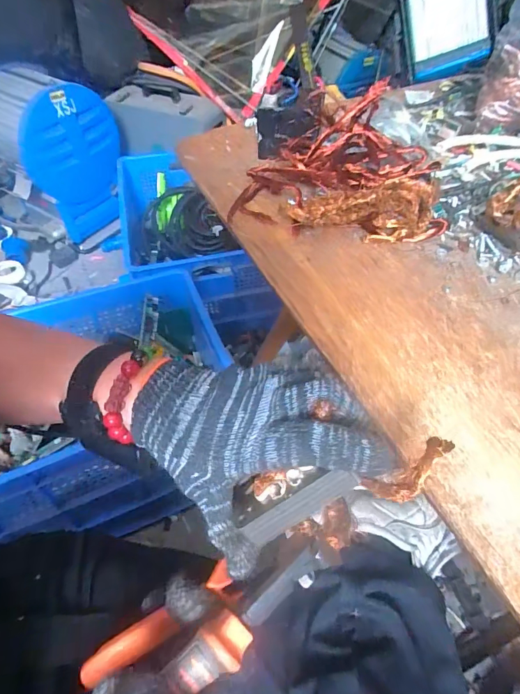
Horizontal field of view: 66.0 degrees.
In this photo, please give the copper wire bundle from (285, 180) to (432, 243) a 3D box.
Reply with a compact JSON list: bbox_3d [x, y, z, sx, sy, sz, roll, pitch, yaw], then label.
[{"bbox_3d":[0.110,-0.147,0.429,0.153,0.049,0.050,9,53,10],"label":"copper wire bundle"}]

